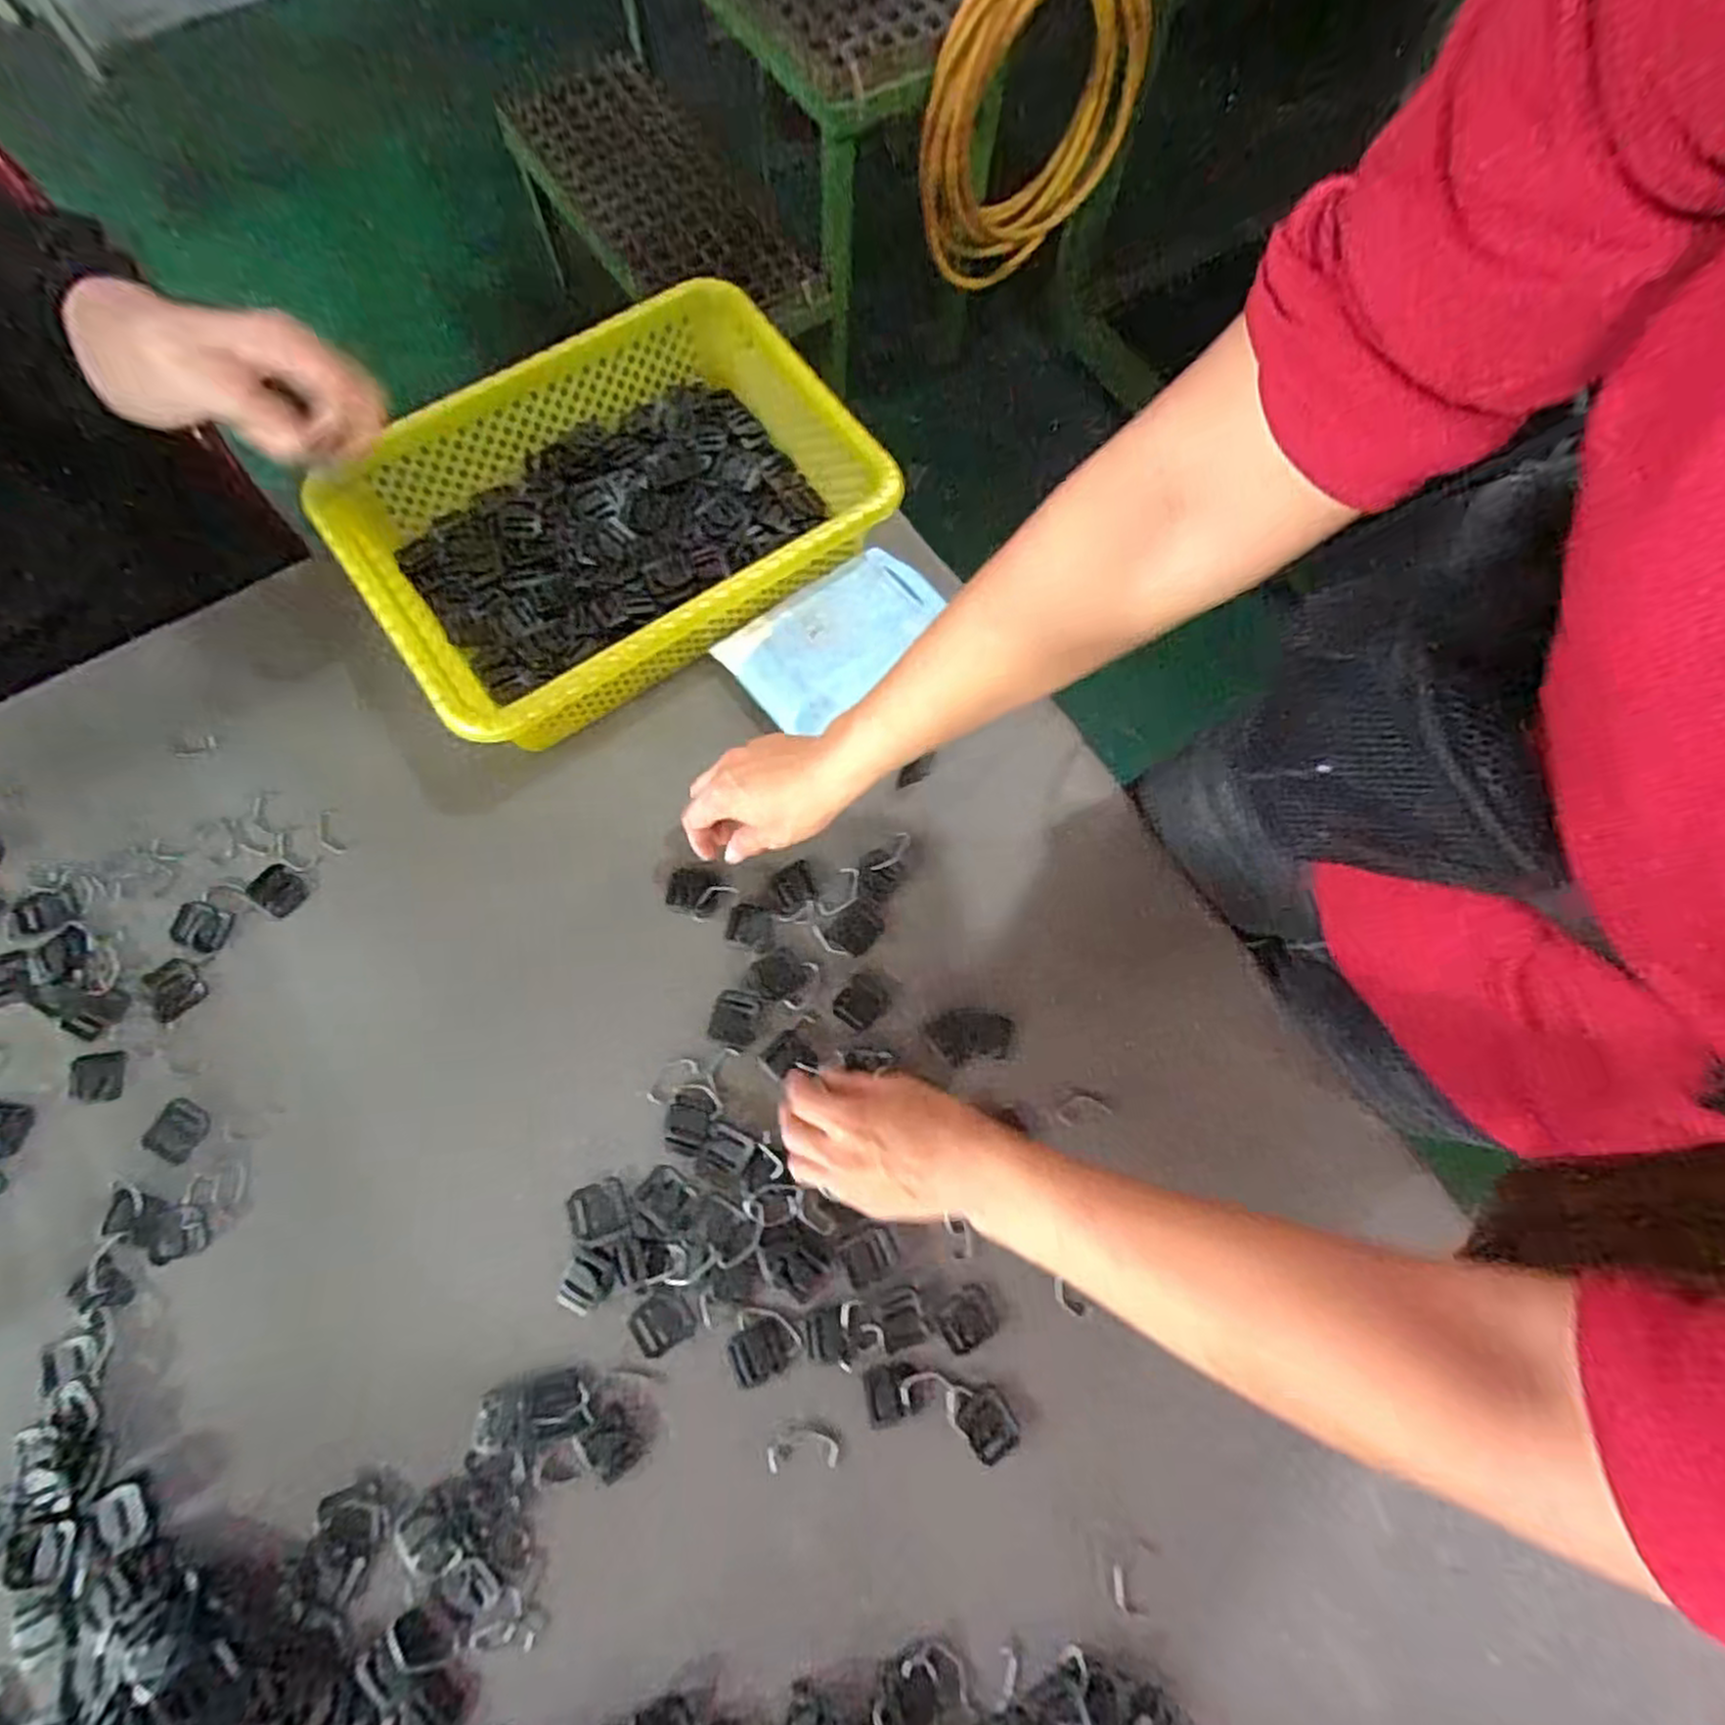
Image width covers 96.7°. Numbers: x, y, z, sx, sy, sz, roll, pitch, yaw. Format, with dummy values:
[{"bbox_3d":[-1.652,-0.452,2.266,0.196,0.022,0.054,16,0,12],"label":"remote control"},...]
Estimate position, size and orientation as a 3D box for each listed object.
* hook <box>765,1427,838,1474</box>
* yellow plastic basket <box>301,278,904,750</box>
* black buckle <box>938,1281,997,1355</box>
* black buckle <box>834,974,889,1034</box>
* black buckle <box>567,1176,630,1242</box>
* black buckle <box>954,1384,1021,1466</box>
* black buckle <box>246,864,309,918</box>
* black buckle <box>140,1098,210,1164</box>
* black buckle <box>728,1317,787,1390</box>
[{"bbox_3d":[-0.035,0.348,0.455,0.042,0.004,0.021,-1,74,-3],"label":"hook"},{"bbox_3d":[-0.180,-0.252,0.574,0.347,0.089,0.247,-35,78,-11],"label":"yellow plastic basket"},{"bbox_3d":[0.066,0.284,0.477,0.035,0.004,0.030,-30,77,-10],"label":"black buckle"},{"bbox_3d":[-0.001,0.096,0.526,0.031,0.004,0.035,38,76,8],"label":"black buckle"},{"bbox_3d":[-0.167,0.219,0.482,0.036,0.004,0.033,-19,75,-8],"label":"black buckle"},{"bbox_3d":[0.075,0.339,0.463,0.030,0.004,0.038,-33,78,-11],"label":"black buckle"},{"bbox_3d":[-0.407,0.019,0.535,0.036,0.004,0.029,37,76,8],"label":"black buckle"},{"bbox_3d":[-0.437,0.171,0.489,0.033,0.004,0.034,28,75,6],"label":"black buckle"},{"bbox_3d":[-0.064,0.299,0.468,0.035,0.004,0.029,-26,76,-9],"label":"black buckle"}]

